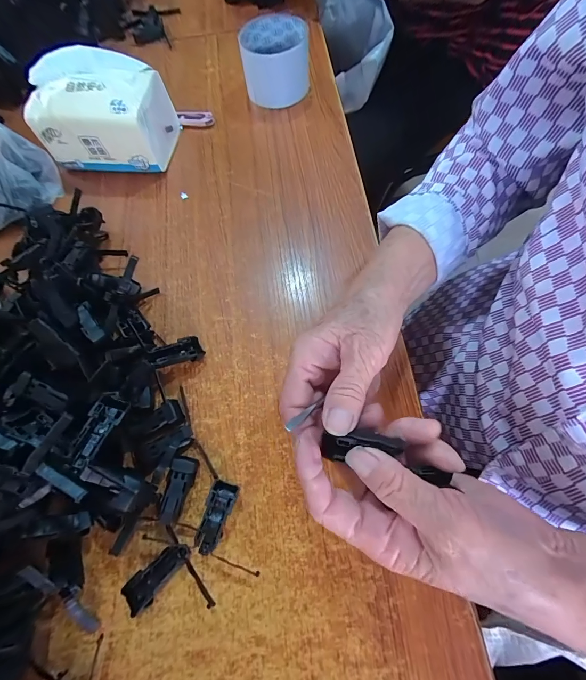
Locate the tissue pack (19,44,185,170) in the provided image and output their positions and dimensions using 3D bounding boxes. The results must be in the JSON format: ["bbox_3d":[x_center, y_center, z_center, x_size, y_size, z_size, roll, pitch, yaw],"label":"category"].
[{"bbox_3d":[-0.219,-0.269,0.386,0.139,0.092,0.099,4,68,5],"label":"tissue pack"}]

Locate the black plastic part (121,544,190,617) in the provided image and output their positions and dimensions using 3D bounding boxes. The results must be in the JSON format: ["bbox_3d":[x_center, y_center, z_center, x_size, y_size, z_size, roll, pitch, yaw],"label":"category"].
[{"bbox_3d":[-0.098,0.171,0.238,0.047,0.015,0.020,-42,72,-14],"label":"black plastic part"}]

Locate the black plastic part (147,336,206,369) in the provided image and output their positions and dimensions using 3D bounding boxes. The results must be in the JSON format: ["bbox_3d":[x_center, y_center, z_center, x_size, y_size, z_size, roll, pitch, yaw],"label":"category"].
[{"bbox_3d":[-0.103,0.012,0.290,0.050,0.014,0.021,-19,63,-43],"label":"black plastic part"}]

